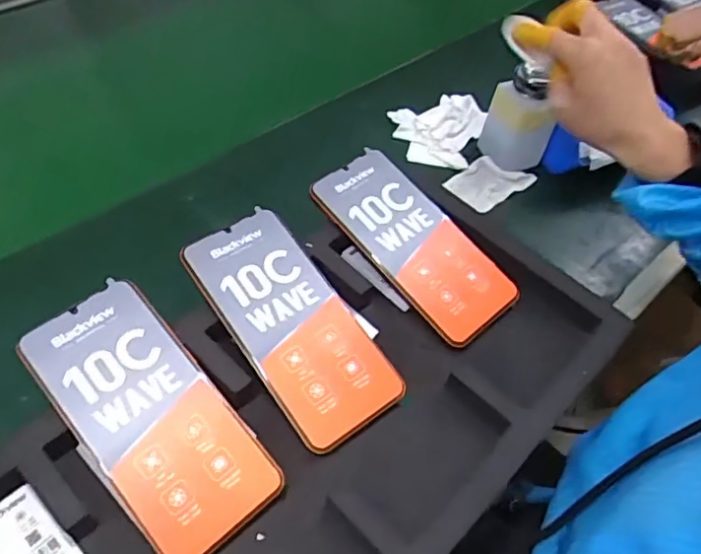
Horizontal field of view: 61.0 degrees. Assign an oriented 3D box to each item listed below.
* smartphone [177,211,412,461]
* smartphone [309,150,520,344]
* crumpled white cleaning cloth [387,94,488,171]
[{"bbox_3d":[-0.040,0.031,0.412,0.081,0.011,0.169,-30,73,-26],"label":"smartphone"},{"bbox_3d":[0.050,-0.028,0.466,0.074,0.009,0.169,-38,76,-21],"label":"smartphone"},{"bbox_3d":[0.094,-0.168,0.655,0.096,0.029,0.106,19,51,11],"label":"crumpled white cleaning cloth"}]

